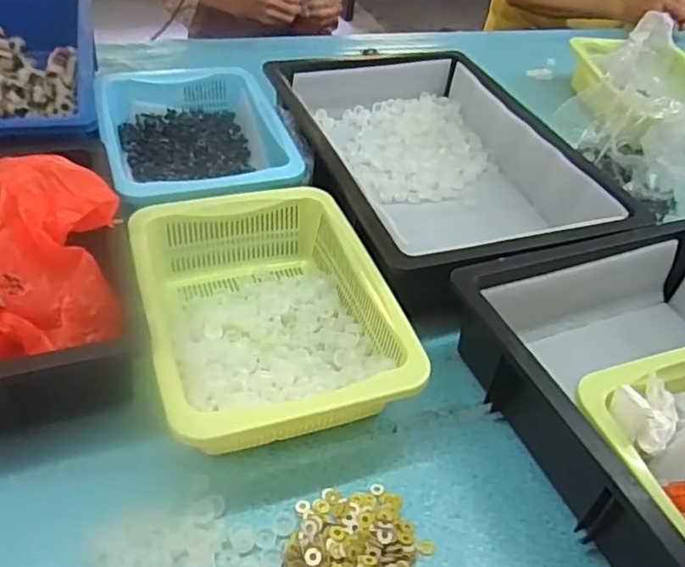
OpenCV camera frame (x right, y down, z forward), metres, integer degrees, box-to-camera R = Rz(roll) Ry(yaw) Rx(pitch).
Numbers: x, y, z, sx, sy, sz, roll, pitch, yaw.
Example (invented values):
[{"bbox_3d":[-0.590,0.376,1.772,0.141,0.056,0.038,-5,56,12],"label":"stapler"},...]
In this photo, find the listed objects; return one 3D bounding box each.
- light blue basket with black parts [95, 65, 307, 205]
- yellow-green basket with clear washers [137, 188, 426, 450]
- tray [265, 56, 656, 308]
[{"bbox_3d":[-0.186,-0.179,0.784,0.204,0.070,0.297,-10,45,-19],"label":"light blue basket with black parts"},{"bbox_3d":[-0.075,0.020,0.583,0.197,0.075,0.276,-10,44,-18],"label":"yellow-green basket with clear washers"},{"bbox_3d":[0.102,-0.166,0.804,0.306,0.091,0.495,-10,44,-18],"label":"tray"}]

